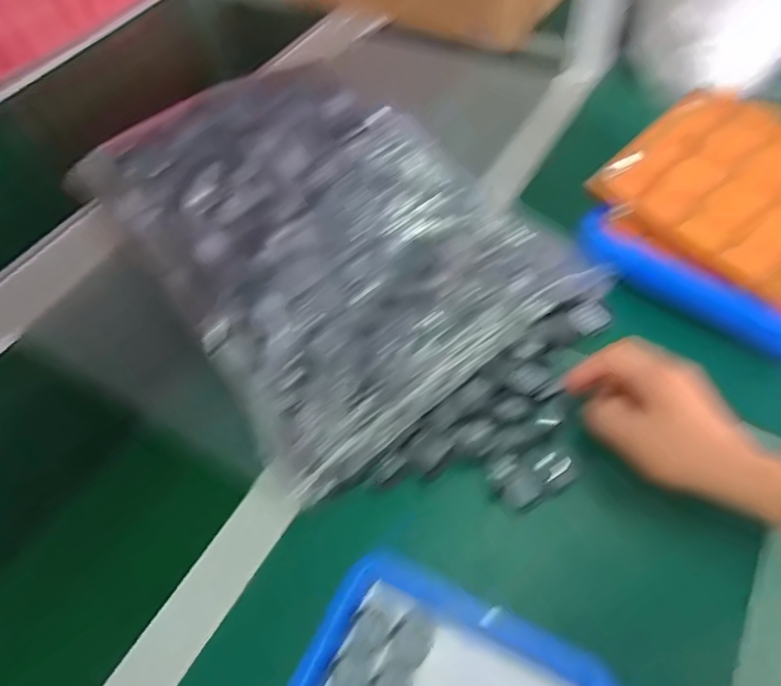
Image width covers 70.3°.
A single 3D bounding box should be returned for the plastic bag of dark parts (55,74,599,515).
[{"bbox_3d":[-0.053,-0.111,0.499,0.312,0.093,0.390,-33,58,-19],"label":"plastic bag of dark parts"}]

